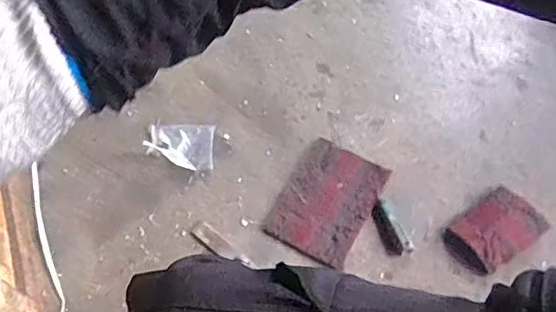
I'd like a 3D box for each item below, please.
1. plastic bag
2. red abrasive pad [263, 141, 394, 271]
[{"bbox_3d":[-0.184,-0.025,1.080,0.125,0.038,0.097,2,60,0],"label":"plastic bag"},{"bbox_3d":[0.089,0.076,1.034,0.157,0.009,0.213,26,66,13],"label":"red abrasive pad"}]

